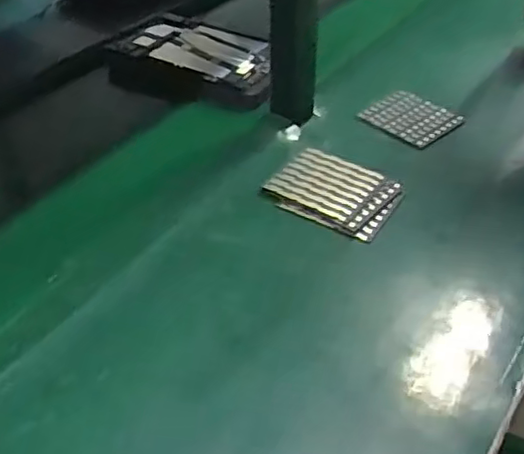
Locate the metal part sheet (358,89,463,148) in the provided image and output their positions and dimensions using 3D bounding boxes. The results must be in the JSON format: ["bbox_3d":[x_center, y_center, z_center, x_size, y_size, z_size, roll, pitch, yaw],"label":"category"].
[{"bbox_3d":[0.187,-0.139,0.799,0.096,0.007,0.104,-32,50,-29],"label":"metal part sheet"}]

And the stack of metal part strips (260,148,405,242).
[{"bbox_3d":[0.078,-0.041,0.679,0.129,0.011,0.099,24,48,26],"label":"stack of metal part strips"}]

